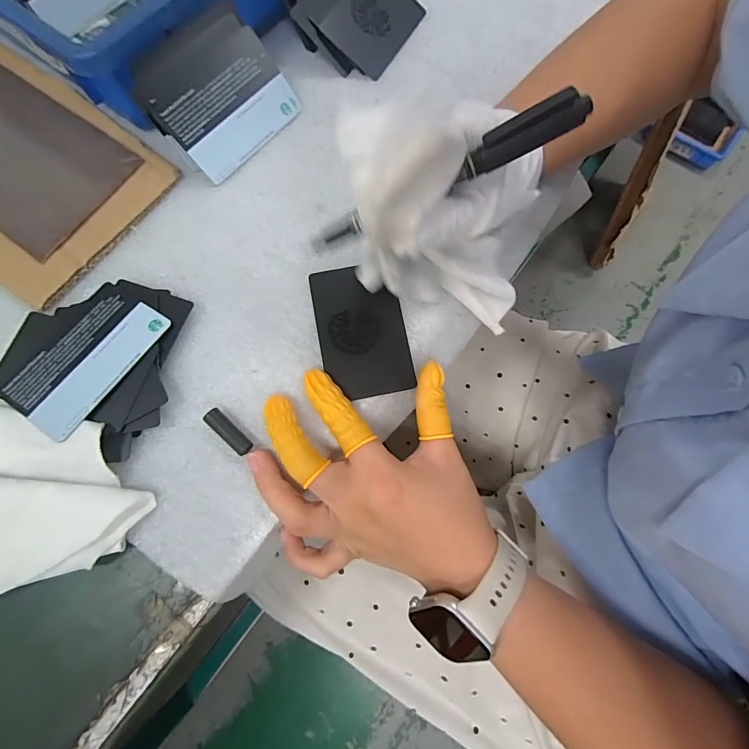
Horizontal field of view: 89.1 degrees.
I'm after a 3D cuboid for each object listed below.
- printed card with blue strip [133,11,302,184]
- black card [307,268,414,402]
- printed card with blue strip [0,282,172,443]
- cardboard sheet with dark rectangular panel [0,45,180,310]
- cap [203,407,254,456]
[{"bbox_3d":[-0.103,-0.191,0.260,0.091,0.008,0.072,-48,117,-12],"label":"printed card with blue strip"},{"bbox_3d":[-0.008,-0.028,0.237,0.053,0.004,0.083,-11,80,-2],"label":"black card"},{"bbox_3d":[-0.167,-0.011,0.219,0.056,0.004,0.085,31,72,9],"label":"printed card with blue strip"},{"bbox_3d":[-0.280,-0.169,0.272,0.268,0.014,0.132,35,77,8],"label":"cardboard sheet with dark rectangular panel"},{"bbox_3d":[-0.082,0.033,0.213,0.031,0.011,0.010,43,78,10],"label":"cap"}]

